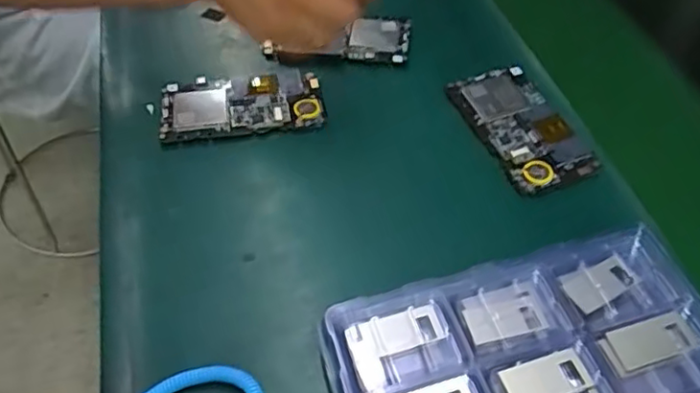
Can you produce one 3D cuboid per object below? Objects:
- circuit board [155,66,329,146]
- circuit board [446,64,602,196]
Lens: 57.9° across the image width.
[{"bbox_3d":[-0.085,-0.074,0.500,0.124,0.004,0.069,-7,50,-8],"label":"circuit board"},{"bbox_3d":[0.131,-0.055,0.480,0.066,0.009,0.124,-15,52,-15],"label":"circuit board"}]

